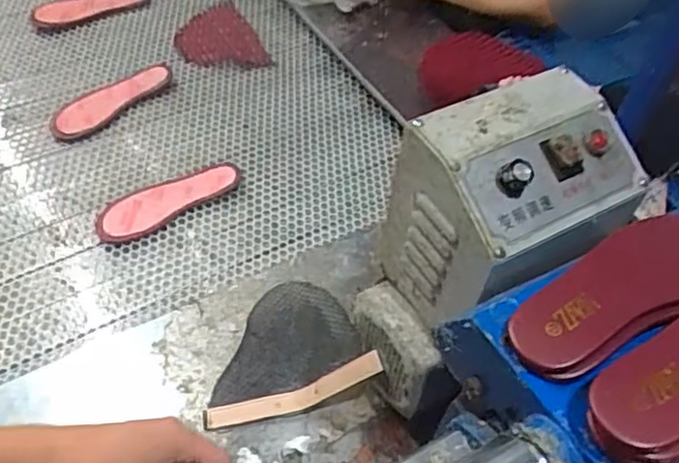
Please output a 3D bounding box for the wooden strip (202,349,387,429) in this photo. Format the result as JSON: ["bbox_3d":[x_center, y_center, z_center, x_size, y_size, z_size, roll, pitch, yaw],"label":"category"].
[{"bbox_3d":[-0.050,0.189,0.746,0.217,0.045,0.022,-22,51,12],"label":"wooden strip"}]

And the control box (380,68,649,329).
[{"bbox_3d":[0.161,-0.020,0.624,0.187,0.195,0.138,-21,58,-22],"label":"control box"}]

